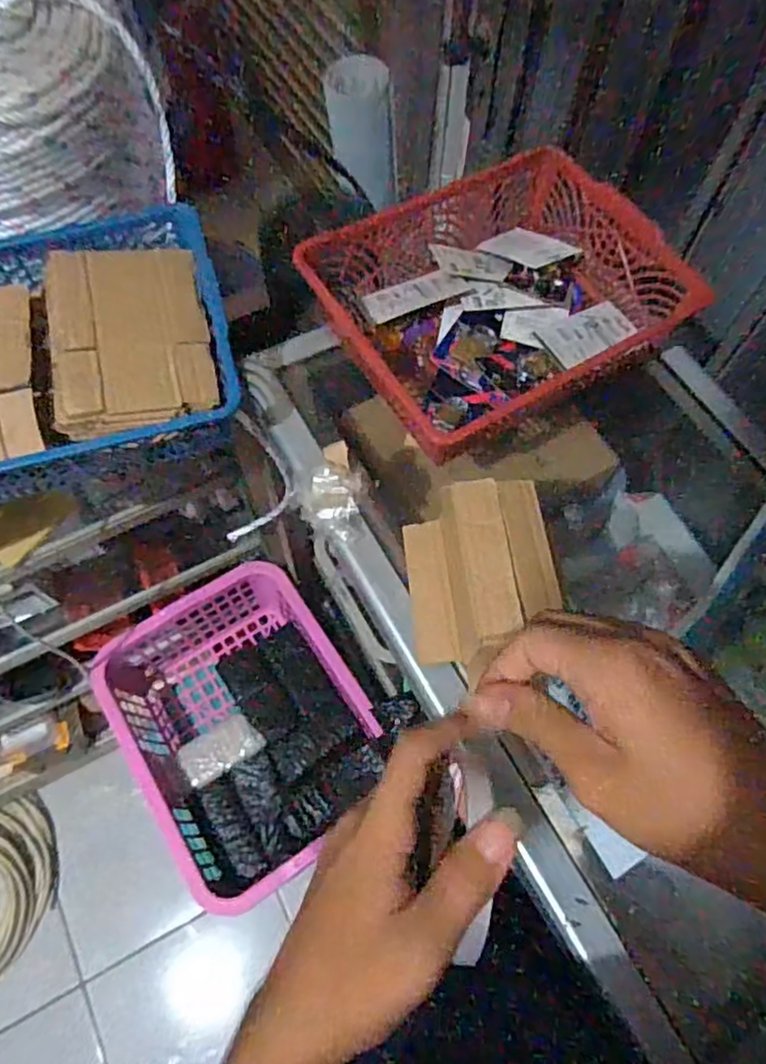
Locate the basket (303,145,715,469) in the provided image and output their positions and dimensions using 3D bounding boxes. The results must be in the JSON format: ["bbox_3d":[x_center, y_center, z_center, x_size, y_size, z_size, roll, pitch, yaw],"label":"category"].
[{"bbox_3d":[0.107,-0.210,0.582,0.284,0.078,0.215,-31,69,-15],"label":"basket"}]

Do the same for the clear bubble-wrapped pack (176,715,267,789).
[{"bbox_3d":[-0.242,0.322,0.950,0.117,0.015,0.066,-28,68,-14],"label":"clear bubble-wrapped pack"}]

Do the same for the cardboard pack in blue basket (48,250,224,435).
[{"bbox_3d":[-0.219,-0.177,0.550,0.127,0.037,0.187,-14,66,-8],"label":"cardboard pack in blue basket"}]

